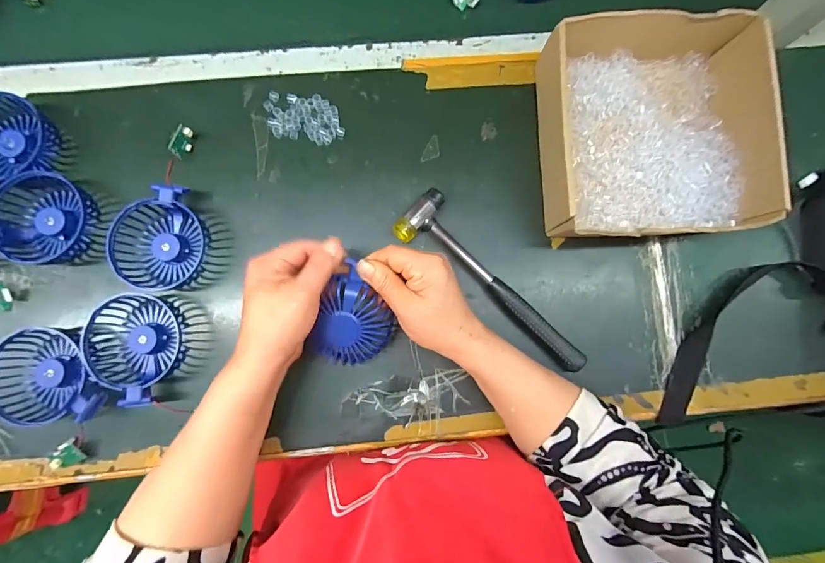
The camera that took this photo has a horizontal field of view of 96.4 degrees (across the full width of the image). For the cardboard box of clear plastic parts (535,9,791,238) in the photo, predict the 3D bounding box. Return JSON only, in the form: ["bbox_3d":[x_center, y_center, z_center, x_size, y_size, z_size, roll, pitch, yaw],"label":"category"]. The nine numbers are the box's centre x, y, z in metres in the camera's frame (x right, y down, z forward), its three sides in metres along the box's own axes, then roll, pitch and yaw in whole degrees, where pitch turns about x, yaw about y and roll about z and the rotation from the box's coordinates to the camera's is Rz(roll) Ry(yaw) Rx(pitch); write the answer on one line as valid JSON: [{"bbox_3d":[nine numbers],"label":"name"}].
[{"bbox_3d":[0.236,-0.147,0.379,0.212,0.080,0.212,1,84,-2],"label":"cardboard box of clear plastic parts"}]

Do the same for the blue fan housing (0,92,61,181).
[{"bbox_3d":[-0.413,-0.142,0.375,0.090,0.034,0.090,16,83,0],"label":"blue fan housing"}]

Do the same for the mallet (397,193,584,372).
[{"bbox_3d":[0.082,0.007,0.380,0.233,0.026,0.059,45,84,3],"label":"mallet"}]

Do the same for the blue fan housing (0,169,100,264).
[{"bbox_3d":[-0.366,-0.061,0.369,0.084,0.029,0.090,17,83,0],"label":"blue fan housing"}]

